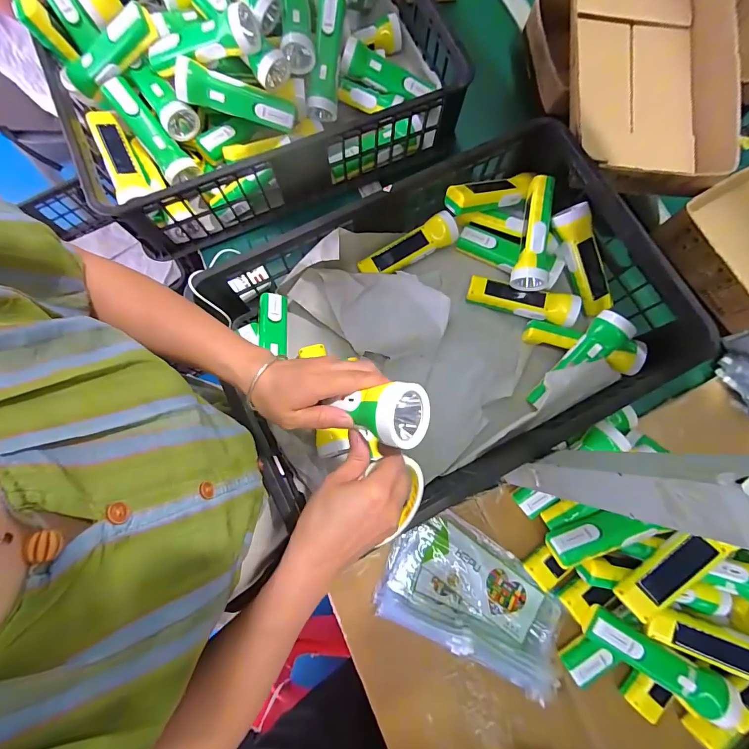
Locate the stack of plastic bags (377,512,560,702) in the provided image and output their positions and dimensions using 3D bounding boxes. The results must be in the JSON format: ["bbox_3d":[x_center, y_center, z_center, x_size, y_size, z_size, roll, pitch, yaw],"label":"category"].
[{"bbox_3d":[0.143,0.305,0.508,0.248,0.029,0.151,26,79,5],"label":"stack of plastic bags"}]

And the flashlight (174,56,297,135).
[{"bbox_3d":[-0.206,-0.415,0.558,0.170,0.045,0.043,9,78,-19],"label":"flashlight"}]

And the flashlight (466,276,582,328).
[{"bbox_3d":[0.234,-0.115,0.597,0.167,0.055,0.048,16,79,3],"label":"flashlight"}]

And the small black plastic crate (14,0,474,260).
[{"bbox_3d":[-0.182,-0.509,0.613,0.607,0.179,0.431,-26,80,-6],"label":"small black plastic crate"}]

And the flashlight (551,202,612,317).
[{"bbox_3d":[0.322,-0.177,0.580,0.054,0.054,0.164,-34,110,-7],"label":"flashlight"}]

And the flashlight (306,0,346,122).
[{"bbox_3d":[-0.077,-0.524,0.605,0.048,0.043,0.194,8,101,1],"label":"flashlight"}]

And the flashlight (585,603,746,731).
[{"bbox_3d":[0.356,0.360,0.467,0.181,0.046,0.050,31,80,6],"label":"flashlight"}]

